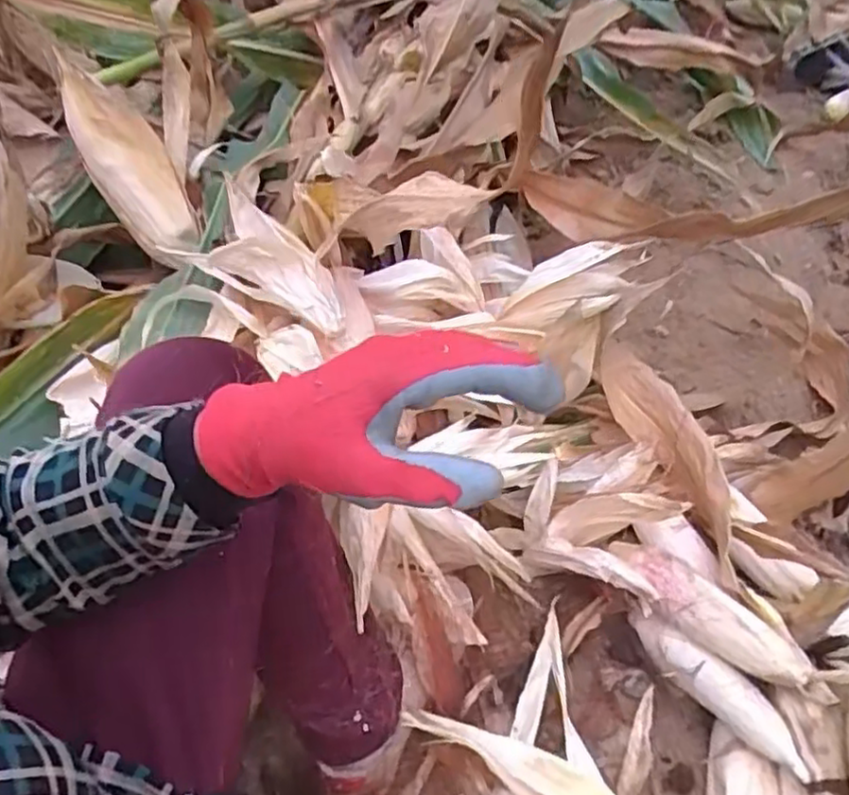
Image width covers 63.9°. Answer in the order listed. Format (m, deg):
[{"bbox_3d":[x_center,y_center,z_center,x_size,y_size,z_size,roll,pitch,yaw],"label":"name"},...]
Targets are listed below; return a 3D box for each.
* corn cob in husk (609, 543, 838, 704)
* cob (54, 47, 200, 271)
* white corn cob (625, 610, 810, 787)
[{"bbox_3d":[0.292,0.218,0.692,0.235,0.057,0.071,31,56,25],"label":"corn cob in husk"},{"bbox_3d":[-0.358,-0.285,0.813,0.084,0.072,0.270,-30,86,-23],"label":"cob"},{"bbox_3d":[0.286,0.284,0.675,0.040,0.040,0.199,-34,56,-25],"label":"white corn cob"}]

